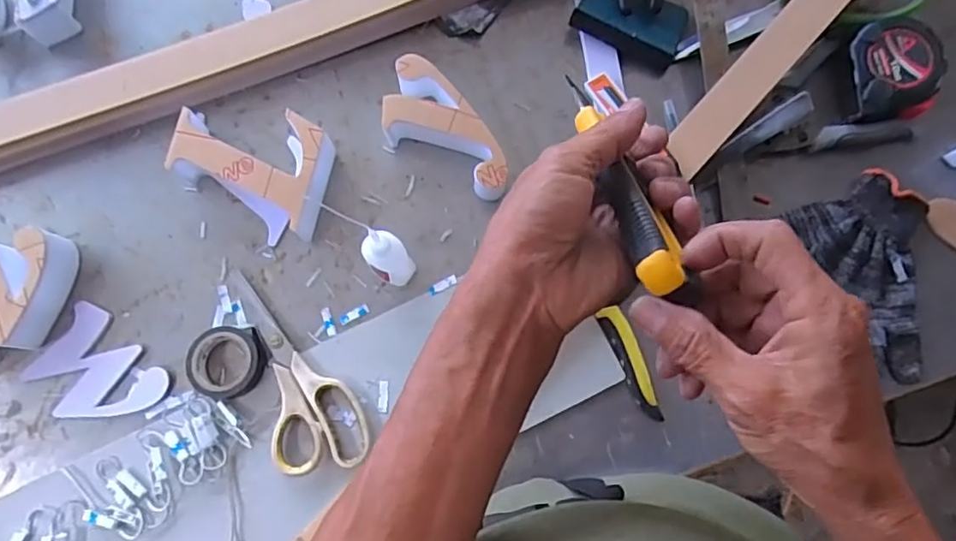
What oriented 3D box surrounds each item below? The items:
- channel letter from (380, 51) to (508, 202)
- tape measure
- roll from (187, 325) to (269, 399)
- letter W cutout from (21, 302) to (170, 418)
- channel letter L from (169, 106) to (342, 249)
[{"bbox_3d":[-0.028,-0.121,0.534,0.126,0.044,0.068,35,81,8],"label":"channel letter"},{"bbox_3d":[0.361,-0.173,0.545,0.071,0.037,0.082,-1,81,0],"label":"tape measure"},{"bbox_3d":[-0.202,0.074,0.504,0.059,0.016,0.057,0,78,1],"label":"roll"},{"bbox_3d":[-0.318,0.086,0.513,0.101,0.006,0.081,42,82,9],"label":"letter W cutout"},{"bbox_3d":[-0.197,-0.082,0.530,0.141,0.047,0.102,6,78,2],"label":"channel letter L"}]

